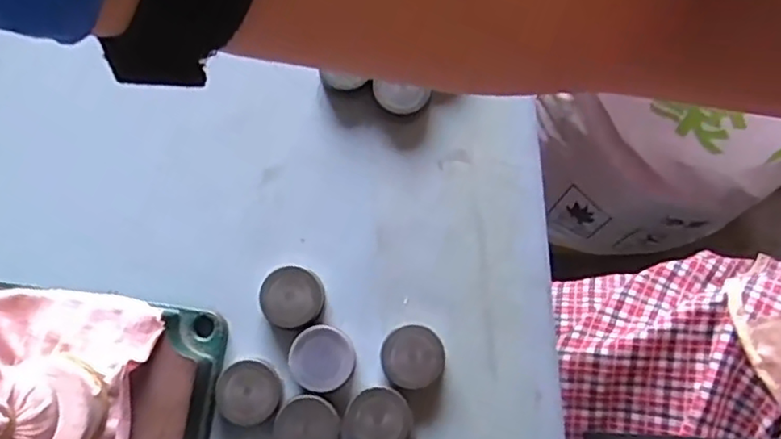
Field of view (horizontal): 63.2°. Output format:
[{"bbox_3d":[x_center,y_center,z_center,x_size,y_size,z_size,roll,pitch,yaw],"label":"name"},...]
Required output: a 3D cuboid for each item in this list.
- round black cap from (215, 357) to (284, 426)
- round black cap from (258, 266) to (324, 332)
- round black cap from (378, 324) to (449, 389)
[{"bbox_3d":[-0.073,0.090,0.332,0.032,0.013,0.031,0,78,0],"label":"round black cap"},{"bbox_3d":[-0.052,0.042,0.340,0.033,0.016,0.032,0,78,0],"label":"round black cap"},{"bbox_3d":[0.012,0.072,0.335,0.032,0.014,0.032,0,78,0],"label":"round black cap"}]

